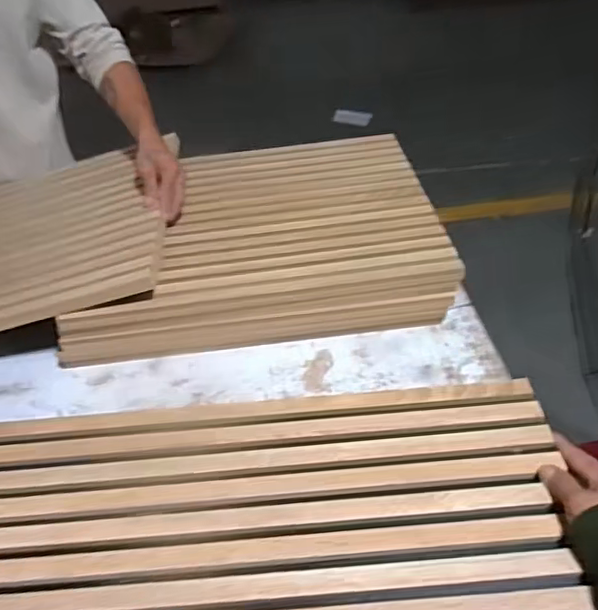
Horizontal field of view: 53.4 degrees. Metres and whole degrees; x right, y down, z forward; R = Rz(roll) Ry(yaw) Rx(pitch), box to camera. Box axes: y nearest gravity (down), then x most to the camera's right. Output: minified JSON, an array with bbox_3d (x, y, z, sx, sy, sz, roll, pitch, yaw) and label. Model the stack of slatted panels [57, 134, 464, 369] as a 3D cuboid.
[{"bbox_3d":[-0.081,-0.114,1.018,0.577,0.136,0.452,-5,42,-4],"label":"stack of slatted panels"}]

